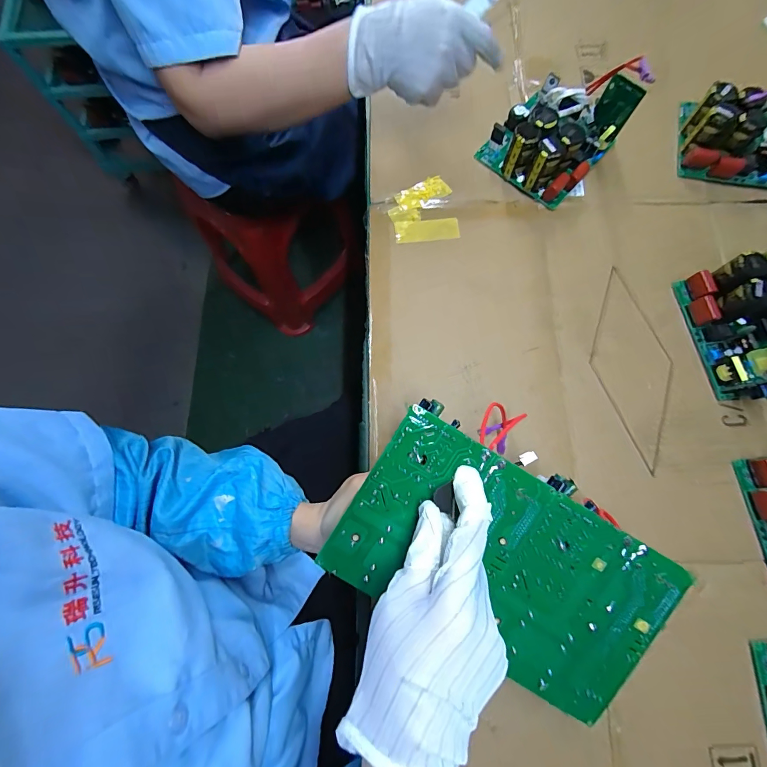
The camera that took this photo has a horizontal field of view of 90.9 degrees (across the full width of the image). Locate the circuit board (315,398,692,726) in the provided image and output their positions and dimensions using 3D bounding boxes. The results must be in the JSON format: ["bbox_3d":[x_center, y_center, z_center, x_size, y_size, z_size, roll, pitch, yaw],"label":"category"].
[{"bbox_3d":[0.089,0.129,0.296,0.238,0.050,0.142,29,94,-2],"label":"circuit board"}]

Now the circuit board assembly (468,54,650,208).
[{"bbox_3d":[0.208,-0.305,0.444,0.126,0.070,0.152,39,78,10],"label":"circuit board assembly"}]

